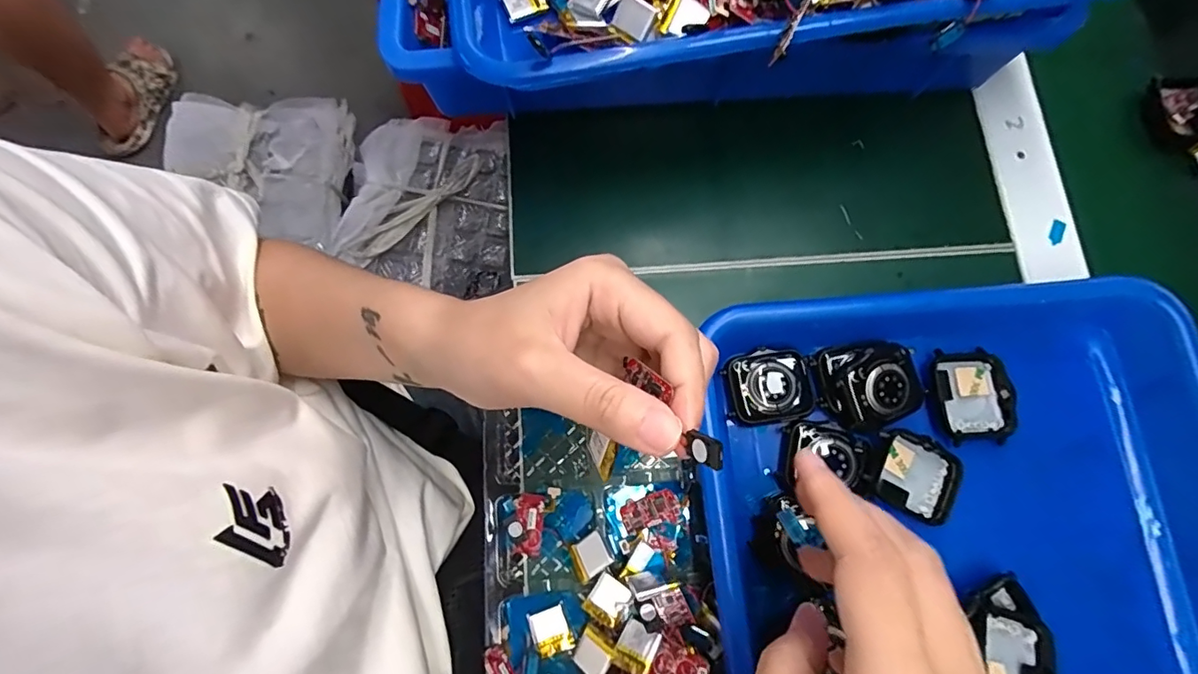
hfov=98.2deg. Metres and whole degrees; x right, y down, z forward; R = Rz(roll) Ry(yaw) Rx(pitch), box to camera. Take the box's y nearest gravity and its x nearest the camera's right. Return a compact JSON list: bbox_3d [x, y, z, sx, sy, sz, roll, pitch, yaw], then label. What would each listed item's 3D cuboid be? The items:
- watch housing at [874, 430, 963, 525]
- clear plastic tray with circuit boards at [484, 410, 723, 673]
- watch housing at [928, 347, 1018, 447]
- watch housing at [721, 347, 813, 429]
[{"bbox_3d":[0.156,0.068,0.254,0.044,0.011,0.036,27,78,5],"label":"watch housing"},{"bbox_3d":[0.003,0.156,0.238,0.109,0.047,0.238,-5,78,-2],"label":"clear plastic tray with circuit boards"},{"bbox_3d":[0.190,0.030,0.264,0.036,0.008,0.045,-2,77,-1],"label":"watch housing"},{"bbox_3d":[0.087,0.025,0.265,0.042,0.009,0.036,-10,78,-3],"label":"watch housing"}]

